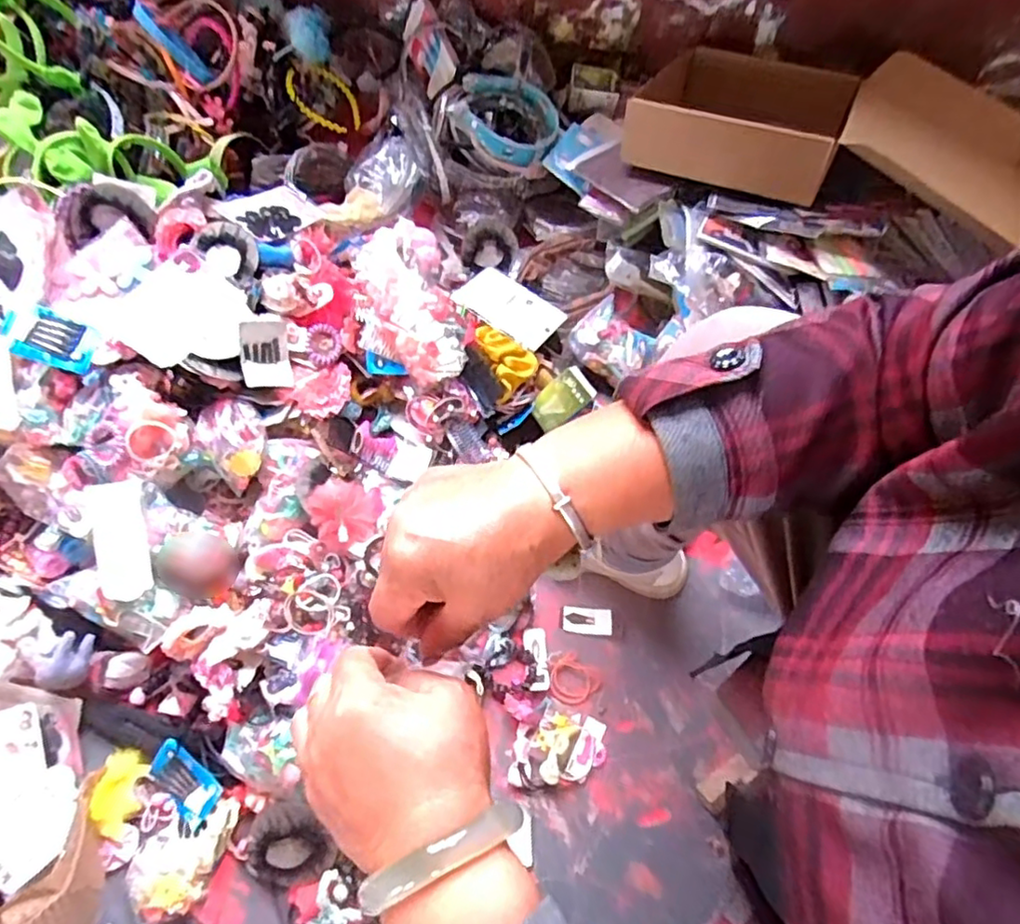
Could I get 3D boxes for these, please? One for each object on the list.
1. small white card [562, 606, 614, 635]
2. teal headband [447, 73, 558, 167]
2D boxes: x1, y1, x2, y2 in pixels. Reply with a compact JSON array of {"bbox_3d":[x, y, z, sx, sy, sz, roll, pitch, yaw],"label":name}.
[{"bbox_3d":[0.098,0.199,0.794,0.064,0.010,0.031,5,66,2],"label":"small white card"},{"bbox_3d":[-0.011,-0.512,0.950,0.161,0.075,0.115,16,67,7],"label":"teal headband"}]

